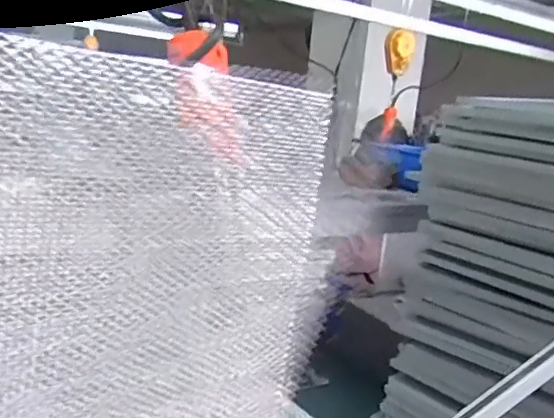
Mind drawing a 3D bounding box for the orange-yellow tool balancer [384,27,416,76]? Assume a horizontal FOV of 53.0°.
[{"bbox_3d":[0.338,-0.434,1.539,0.083,0.120,0.060,7,11,8],"label":"orange-yellow tool balancer"}]

